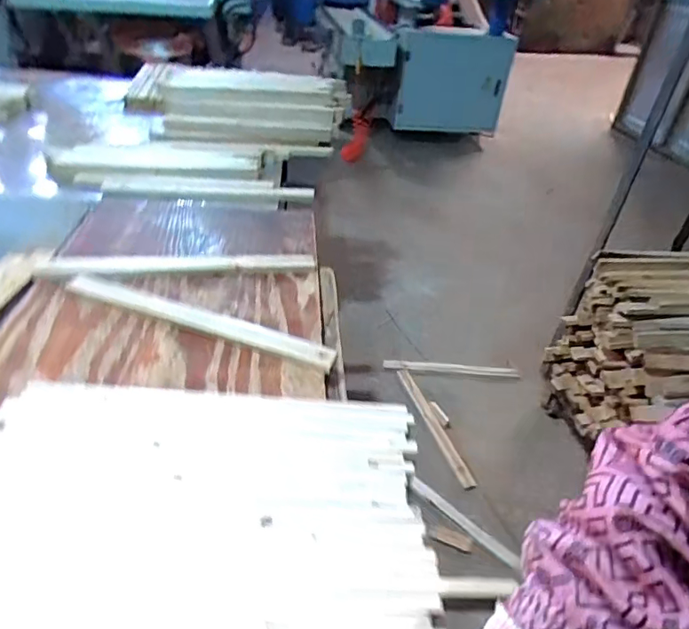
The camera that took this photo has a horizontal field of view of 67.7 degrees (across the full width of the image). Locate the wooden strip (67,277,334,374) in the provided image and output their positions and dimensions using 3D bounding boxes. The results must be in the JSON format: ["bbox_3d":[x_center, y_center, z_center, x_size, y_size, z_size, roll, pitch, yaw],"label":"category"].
[{"bbox_3d":[-0.238,0.006,0.840,0.469,0.021,0.044,16,38,10],"label":"wooden strip"}]

